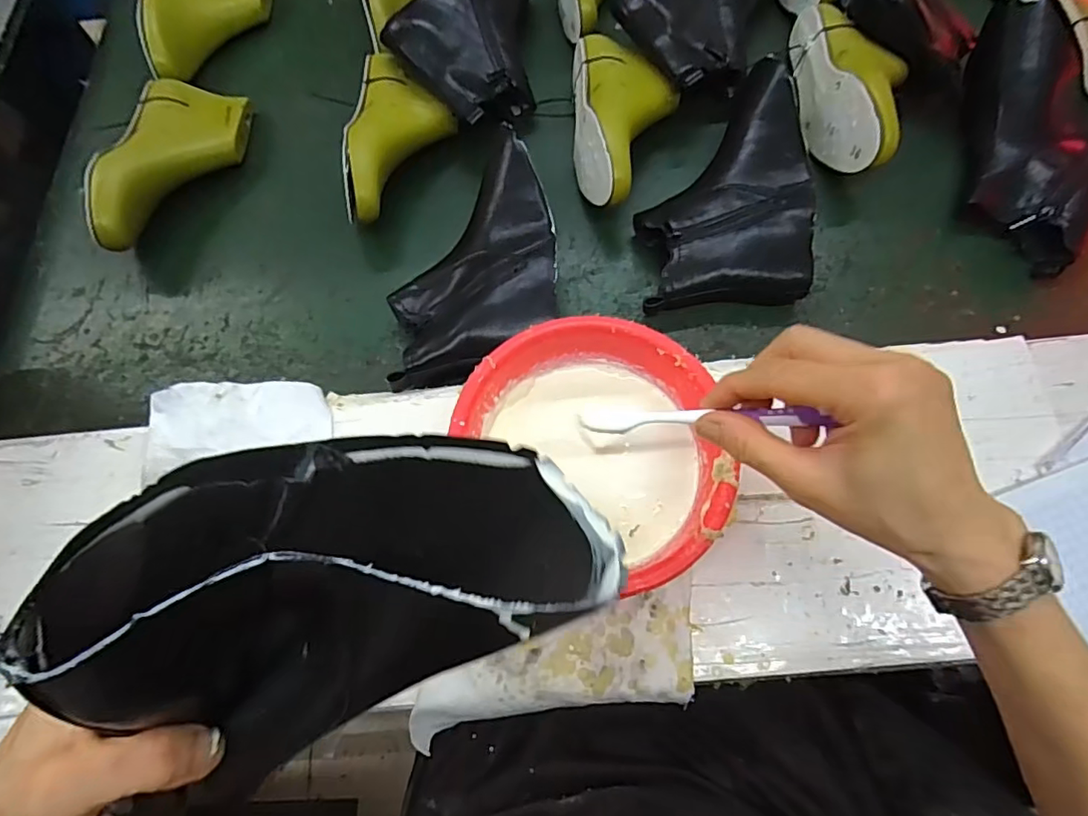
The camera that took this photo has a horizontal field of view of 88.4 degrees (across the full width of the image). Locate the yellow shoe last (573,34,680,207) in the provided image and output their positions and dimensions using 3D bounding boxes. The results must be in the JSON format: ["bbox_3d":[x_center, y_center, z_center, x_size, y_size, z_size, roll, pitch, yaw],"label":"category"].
[{"bbox_3d":[0.087,-0.293,0.579,0.109,0.083,0.217,-1,69,3],"label":"yellow shoe last"}]

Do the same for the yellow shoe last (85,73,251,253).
[{"bbox_3d":[-0.395,-0.258,0.596,0.099,0.085,0.221,1,69,4],"label":"yellow shoe last"}]

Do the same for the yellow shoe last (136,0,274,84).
[{"bbox_3d":[-0.413,-0.490,0.694,0.096,0.081,0.225,0,69,4],"label":"yellow shoe last"}]

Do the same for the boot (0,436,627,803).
[{"bbox_3d":[-0.067,0.076,0.241,0.217,0.114,0.102,-16,51,-17],"label":"boot"}]

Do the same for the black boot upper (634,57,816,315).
[{"bbox_3d":[0.172,-0.211,0.546,0.163,0.065,0.245,-3,69,3],"label":"black boot upper"}]

